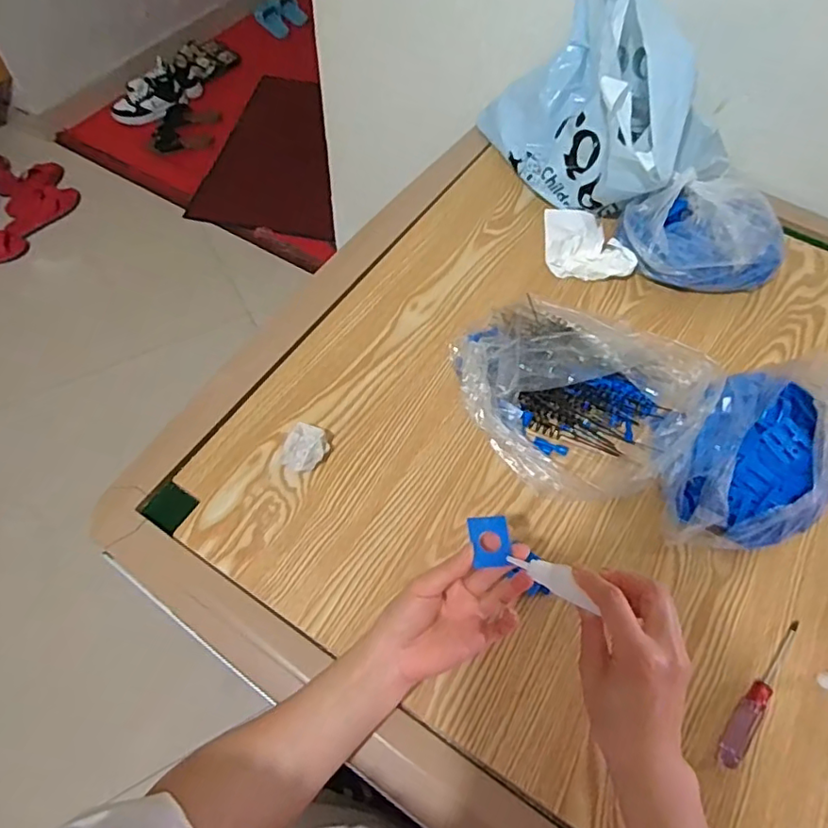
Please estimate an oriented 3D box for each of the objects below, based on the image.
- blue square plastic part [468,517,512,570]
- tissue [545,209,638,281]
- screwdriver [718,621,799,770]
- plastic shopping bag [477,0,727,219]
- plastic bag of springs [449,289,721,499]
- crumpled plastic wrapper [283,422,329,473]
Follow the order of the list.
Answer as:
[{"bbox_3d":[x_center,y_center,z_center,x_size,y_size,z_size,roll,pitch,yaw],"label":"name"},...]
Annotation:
[{"bbox_3d":[0.061,0.101,0.450,0.031,0.004,0.040,-3,61,-4],"label":"blue square plastic part"},{"bbox_3d":[0.228,-0.221,0.746,0.115,0.051,0.082,4,61,0],"label":"tissue"},{"bbox_3d":[0.310,0.245,0.502,0.021,0.013,0.150,38,66,17],"label":"screwdriver"},{"bbox_3d":[0.261,-0.419,0.764,0.212,0.211,0.337,-30,66,-17],"label":"plastic shopping bag"},{"bbox_3d":[0.172,-0.033,0.622,0.257,0.072,0.226,33,64,15],"label":"plastic bag of springs"},{"bbox_3d":[-0.114,0.037,0.593,0.041,0.028,0.050,23,62,10],"label":"crumpled plastic wrapper"}]

